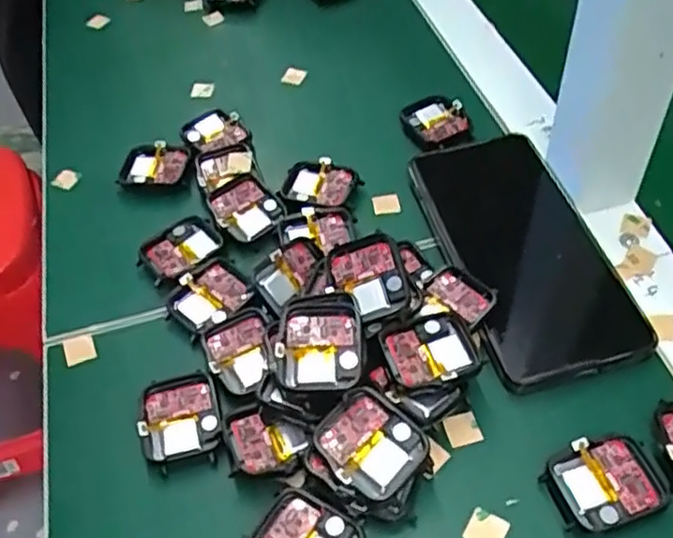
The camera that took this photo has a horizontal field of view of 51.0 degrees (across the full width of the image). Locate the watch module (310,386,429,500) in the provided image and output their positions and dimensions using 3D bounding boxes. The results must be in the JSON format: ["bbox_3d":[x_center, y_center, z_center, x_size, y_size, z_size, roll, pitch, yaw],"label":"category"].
[{"bbox_3d":[0.015,0.074,0.300,0.041,0.007,0.038,42,73,16],"label":"watch module"}]

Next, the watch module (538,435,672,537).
[{"bbox_3d":[0.115,0.092,0.301,0.047,0.010,0.036,-16,50,-9],"label":"watch module"}]

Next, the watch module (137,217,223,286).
[{"bbox_3d":[-0.088,-0.010,0.404,0.046,0.008,0.034,-34,55,-22],"label":"watch module"}]

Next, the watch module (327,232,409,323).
[{"bbox_3d":[0.015,0.005,0.342,0.035,0.005,0.041,-21,68,13],"label":"watch module"}]

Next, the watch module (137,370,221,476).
[{"bbox_3d":[-0.075,0.072,0.336,0.036,0.007,0.043,-14,50,-7],"label":"watch module"}]

